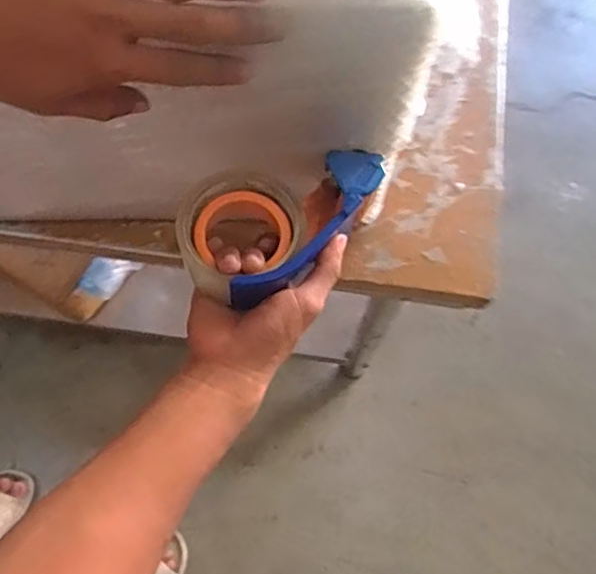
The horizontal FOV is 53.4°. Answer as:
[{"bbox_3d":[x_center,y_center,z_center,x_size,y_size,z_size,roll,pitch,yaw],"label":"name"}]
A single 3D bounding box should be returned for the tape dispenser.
[{"bbox_3d":[-0.009,-0.047,0.460,0.159,0.063,0.094,-28,73,-10],"label":"tape dispenser"}]

